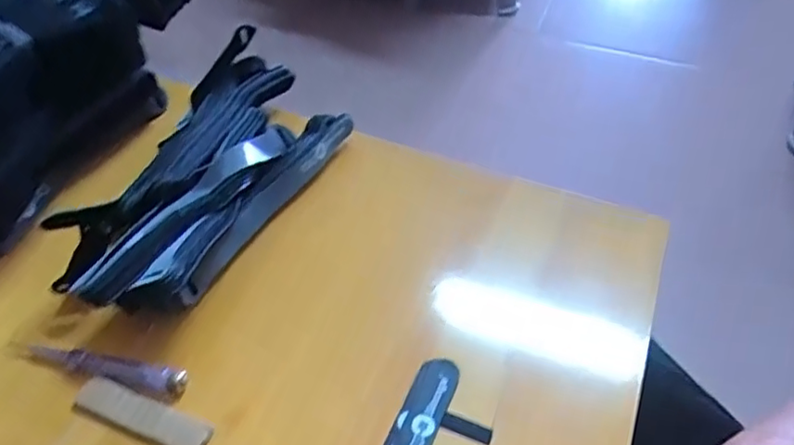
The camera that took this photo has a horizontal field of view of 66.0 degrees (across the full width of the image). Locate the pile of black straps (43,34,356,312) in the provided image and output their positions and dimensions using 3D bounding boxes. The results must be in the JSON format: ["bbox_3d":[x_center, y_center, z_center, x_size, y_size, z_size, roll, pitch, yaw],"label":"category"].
[{"bbox_3d":[-0.131,-0.038,0.452,0.121,0.052,0.265,18,52,15],"label":"pile of black straps"}]

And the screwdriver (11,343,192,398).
[{"bbox_3d":[-0.184,0.086,0.373,0.117,0.010,0.013,11,50,10],"label":"screwdriver"}]

